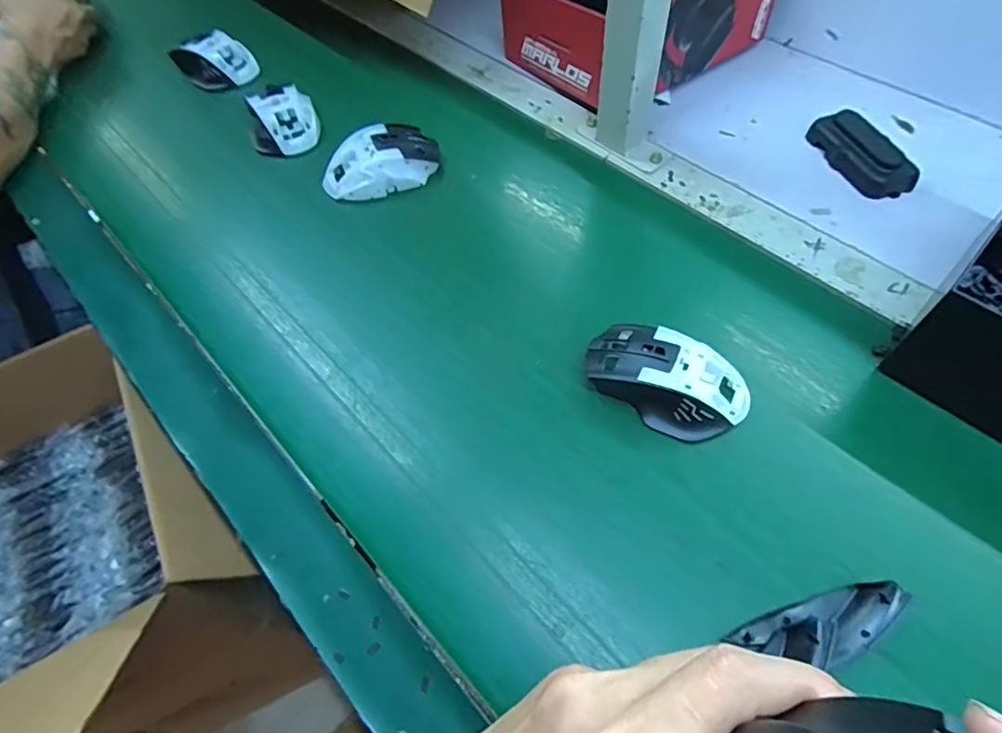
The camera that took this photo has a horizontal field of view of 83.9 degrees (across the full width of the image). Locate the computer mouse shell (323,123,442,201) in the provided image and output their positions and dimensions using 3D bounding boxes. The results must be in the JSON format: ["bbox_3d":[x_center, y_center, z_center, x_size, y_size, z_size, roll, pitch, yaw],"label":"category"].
[{"bbox_3d":[-0.114,-0.194,0.533,0.110,0.046,0.055,-27,60,-13],"label":"computer mouse shell"}]

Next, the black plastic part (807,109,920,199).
[{"bbox_3d":[0.332,-0.198,0.516,0.043,0.026,0.100,-21,59,-9],"label":"black plastic part"}]

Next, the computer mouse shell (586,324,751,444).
[{"bbox_3d":[0.116,0.008,0.393,0.111,0.033,0.064,25,62,18],"label":"computer mouse shell"}]

